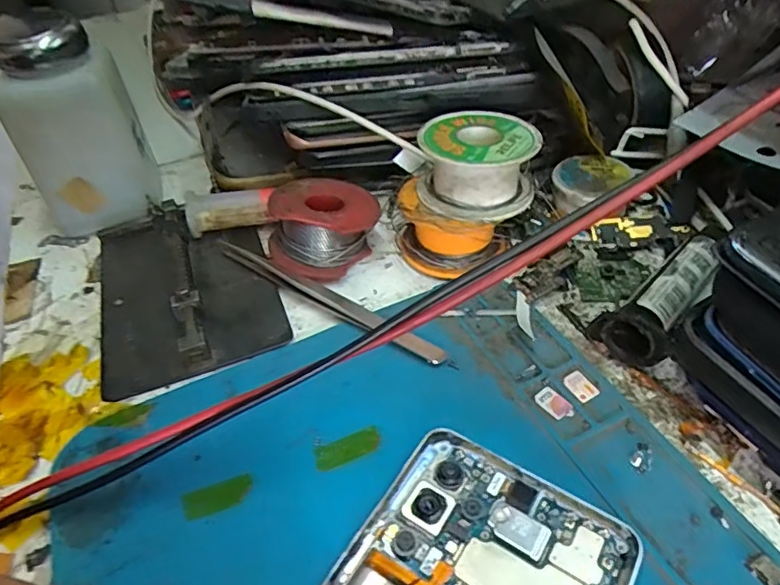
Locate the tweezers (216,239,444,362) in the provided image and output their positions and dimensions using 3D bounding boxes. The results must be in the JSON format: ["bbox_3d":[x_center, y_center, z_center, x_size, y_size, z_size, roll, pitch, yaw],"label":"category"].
[{"bbox_3d":[-0.032,0.001,0.249,0.132,0.006,0.009,26,52,28],"label":"tweezers"}]

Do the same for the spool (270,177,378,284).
[{"bbox_3d":[-0.033,-0.033,0.263,0.052,0.034,0.047,-11,44,-6],"label":"spool"}]

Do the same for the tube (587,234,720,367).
[{"bbox_3d":[0.111,0.004,0.220,0.063,0.024,0.026,-36,52,-28],"label":"tube"}]

